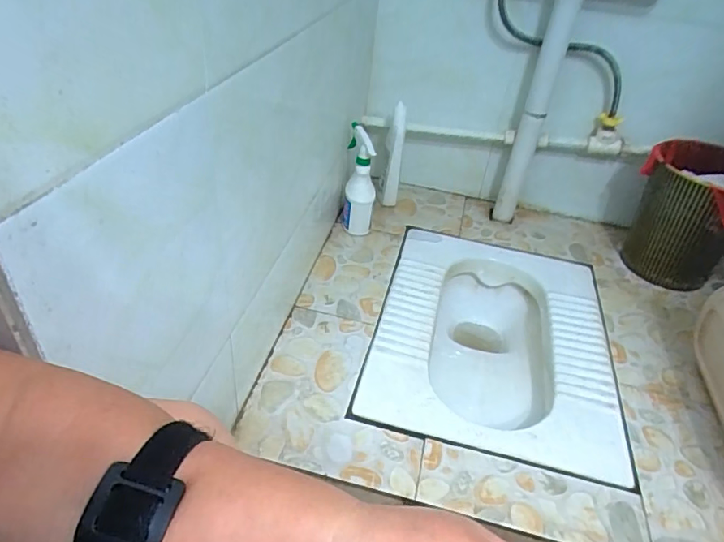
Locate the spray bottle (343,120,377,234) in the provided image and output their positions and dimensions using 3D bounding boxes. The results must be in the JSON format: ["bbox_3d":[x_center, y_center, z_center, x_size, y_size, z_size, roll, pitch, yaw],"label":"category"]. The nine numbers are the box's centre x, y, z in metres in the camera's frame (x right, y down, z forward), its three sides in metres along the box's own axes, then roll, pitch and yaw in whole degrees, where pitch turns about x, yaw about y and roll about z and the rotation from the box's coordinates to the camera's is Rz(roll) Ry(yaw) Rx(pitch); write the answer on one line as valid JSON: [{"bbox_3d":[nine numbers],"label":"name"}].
[{"bbox_3d":[-0.004,-0.193,1.068,0.062,0.219,0.079,4,37,-3],"label":"spray bottle"}]

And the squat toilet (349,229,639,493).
[{"bbox_3d":[0.237,0.166,0.963,0.411,0.166,0.545,12,38,7],"label":"squat toilet"}]

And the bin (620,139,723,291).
[{"bbox_3d":[0.695,-0.113,1.053,0.233,0.262,0.213,27,42,24],"label":"bin"}]

